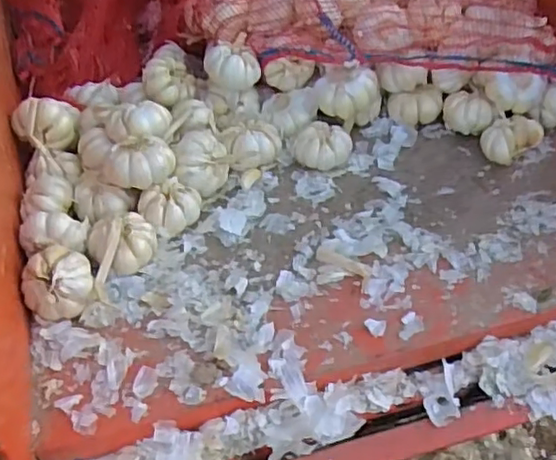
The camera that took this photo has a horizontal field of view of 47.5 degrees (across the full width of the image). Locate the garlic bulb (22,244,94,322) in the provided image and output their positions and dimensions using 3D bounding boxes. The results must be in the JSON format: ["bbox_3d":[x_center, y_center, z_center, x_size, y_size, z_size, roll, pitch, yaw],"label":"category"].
[{"bbox_3d":[-0.184,0.042,0.527,0.054,0.040,0.050,-16,48,-12],"label":"garlic bulb"}]

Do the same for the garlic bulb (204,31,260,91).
[{"bbox_3d":[-0.049,-0.171,0.683,0.054,0.052,0.049,-23,50,-18],"label":"garlic bulb"}]

